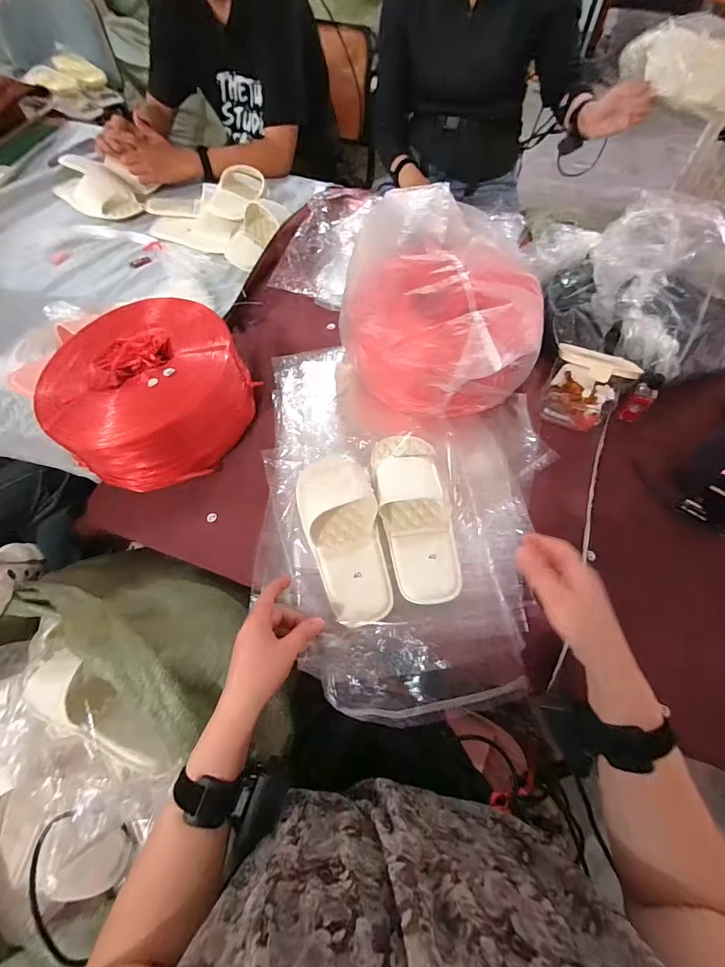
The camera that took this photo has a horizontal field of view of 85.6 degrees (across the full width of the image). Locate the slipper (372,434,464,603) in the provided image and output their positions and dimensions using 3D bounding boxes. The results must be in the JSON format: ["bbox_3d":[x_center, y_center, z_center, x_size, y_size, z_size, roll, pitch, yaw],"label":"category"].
[{"bbox_3d":[0.072,0.034,0.520,0.088,0.033,0.235,-8,63,-3],"label":"slipper"}]

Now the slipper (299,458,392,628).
[{"bbox_3d":[-0.022,0.059,0.507,0.093,0.041,0.227,-18,64,-8],"label":"slipper"}]

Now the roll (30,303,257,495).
[{"bbox_3d":[-0.315,-0.137,0.593,0.256,0.126,0.249,-9,63,-3],"label":"roll"}]

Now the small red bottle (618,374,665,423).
[{"bbox_3d":[0.425,-0.130,0.596,0.027,0.081,0.022,14,43,8],"label":"small red bottle"}]

